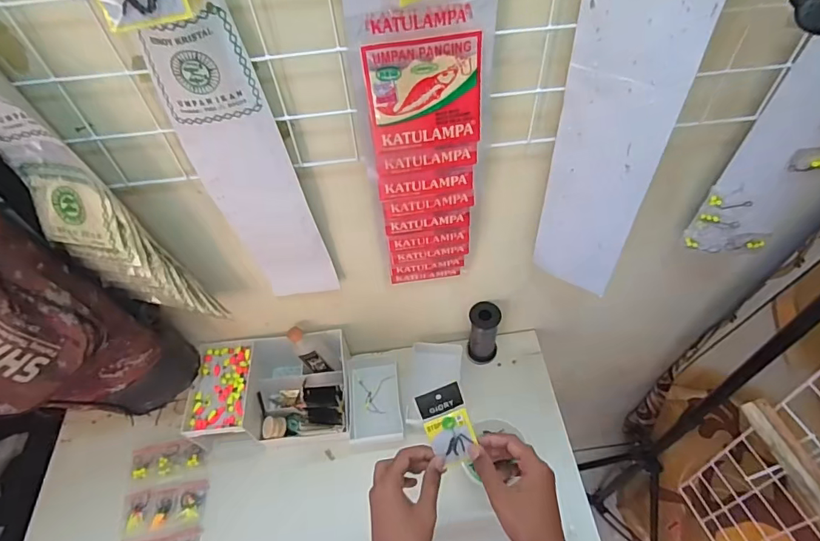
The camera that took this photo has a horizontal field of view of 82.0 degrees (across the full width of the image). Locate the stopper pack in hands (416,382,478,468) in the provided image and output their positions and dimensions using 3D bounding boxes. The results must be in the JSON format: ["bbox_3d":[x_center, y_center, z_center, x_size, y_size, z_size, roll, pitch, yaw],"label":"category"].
[{"bbox_3d":[0.042,0.171,0.517,0.049,0.005,0.089,-19,98,-4],"label":"stopper pack in hands"}]

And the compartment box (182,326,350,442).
[{"bbox_3d":[-0.212,0.186,0.738,0.224,0.106,0.141,-4,53,2],"label":"compartment box"}]

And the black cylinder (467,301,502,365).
[{"bbox_3d":[0.120,0.103,0.766,0.048,0.121,0.046,-2,53,3],"label":"black cylinder"}]

